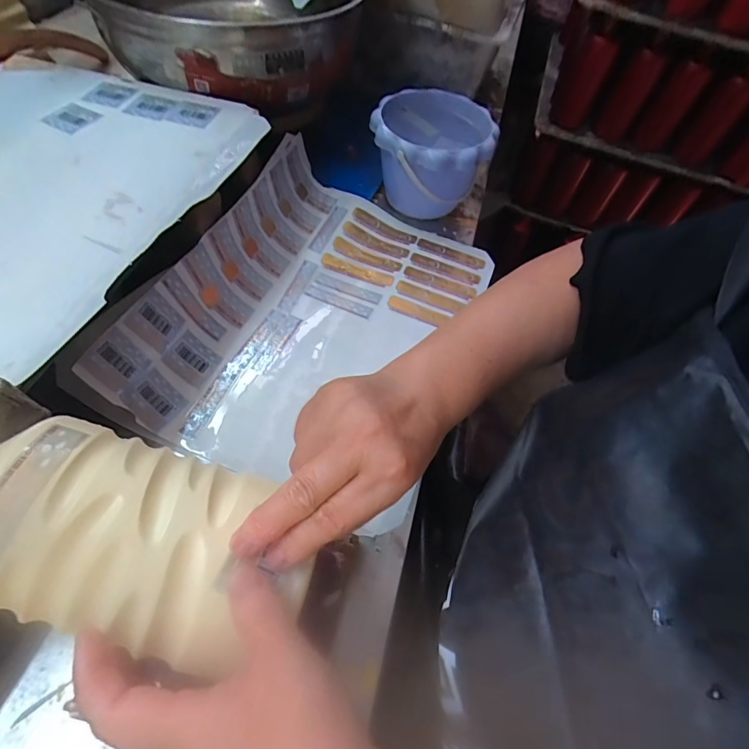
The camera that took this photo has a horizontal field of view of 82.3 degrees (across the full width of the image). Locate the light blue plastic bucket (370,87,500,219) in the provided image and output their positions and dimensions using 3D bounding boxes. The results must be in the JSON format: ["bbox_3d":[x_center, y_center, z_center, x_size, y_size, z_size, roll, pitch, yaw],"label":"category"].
[{"bbox_3d":[0.071,-0.285,0.569,0.145,0.115,0.144,2,59,-3],"label":"light blue plastic bucket"}]

